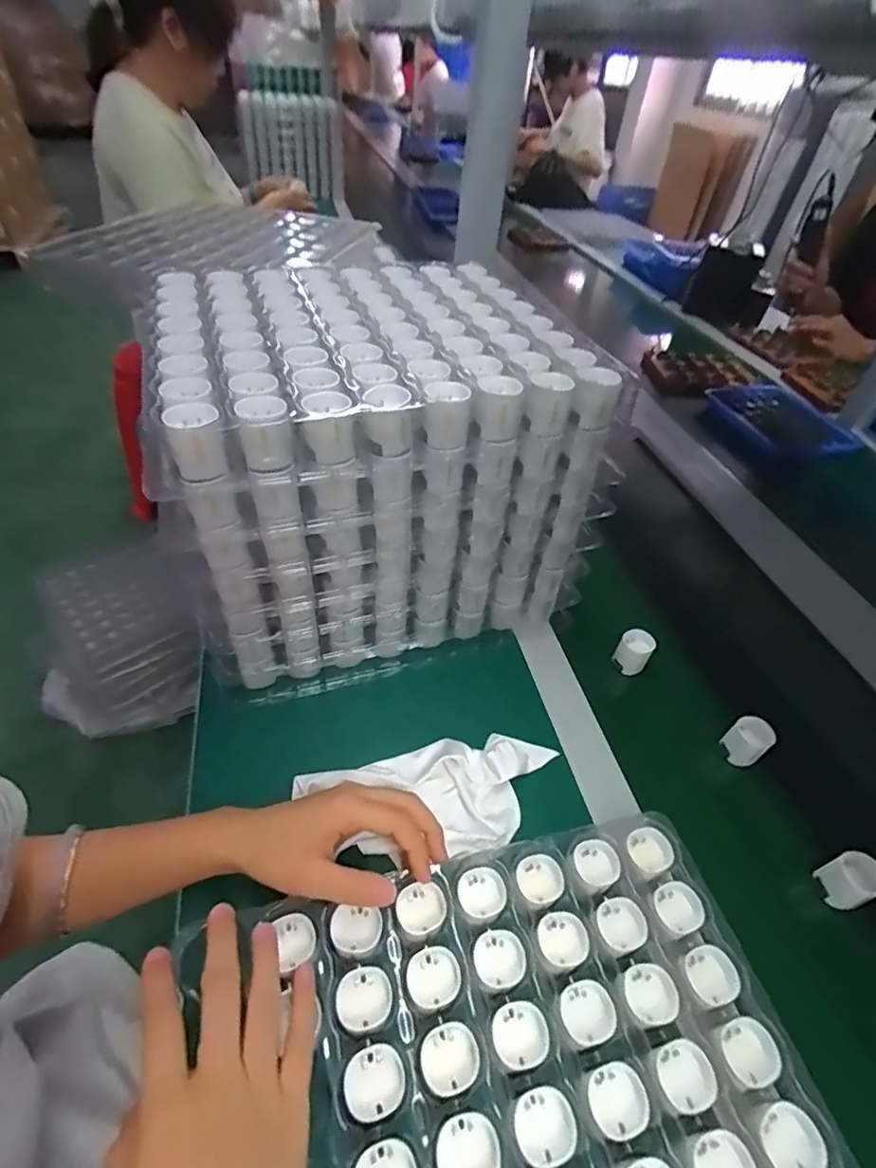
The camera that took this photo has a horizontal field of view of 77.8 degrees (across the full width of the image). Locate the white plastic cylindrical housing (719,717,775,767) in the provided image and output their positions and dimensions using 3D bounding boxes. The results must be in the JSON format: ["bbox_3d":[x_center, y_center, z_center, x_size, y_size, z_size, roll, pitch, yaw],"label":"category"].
[{"bbox_3d":[0.266,0.137,0.468,0.029,0.037,0.030,3,46,-4],"label":"white plastic cylindrical housing"}]

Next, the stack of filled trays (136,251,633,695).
[{"bbox_3d":[-0.063,-0.112,0.509,0.319,0.276,0.283,-11,49,-17],"label":"stack of filled trays"}]

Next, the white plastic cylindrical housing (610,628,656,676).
[{"bbox_3d":[0.189,0.066,0.525,0.029,0.039,0.025,33,51,23],"label":"white plastic cylindrical housing"}]

